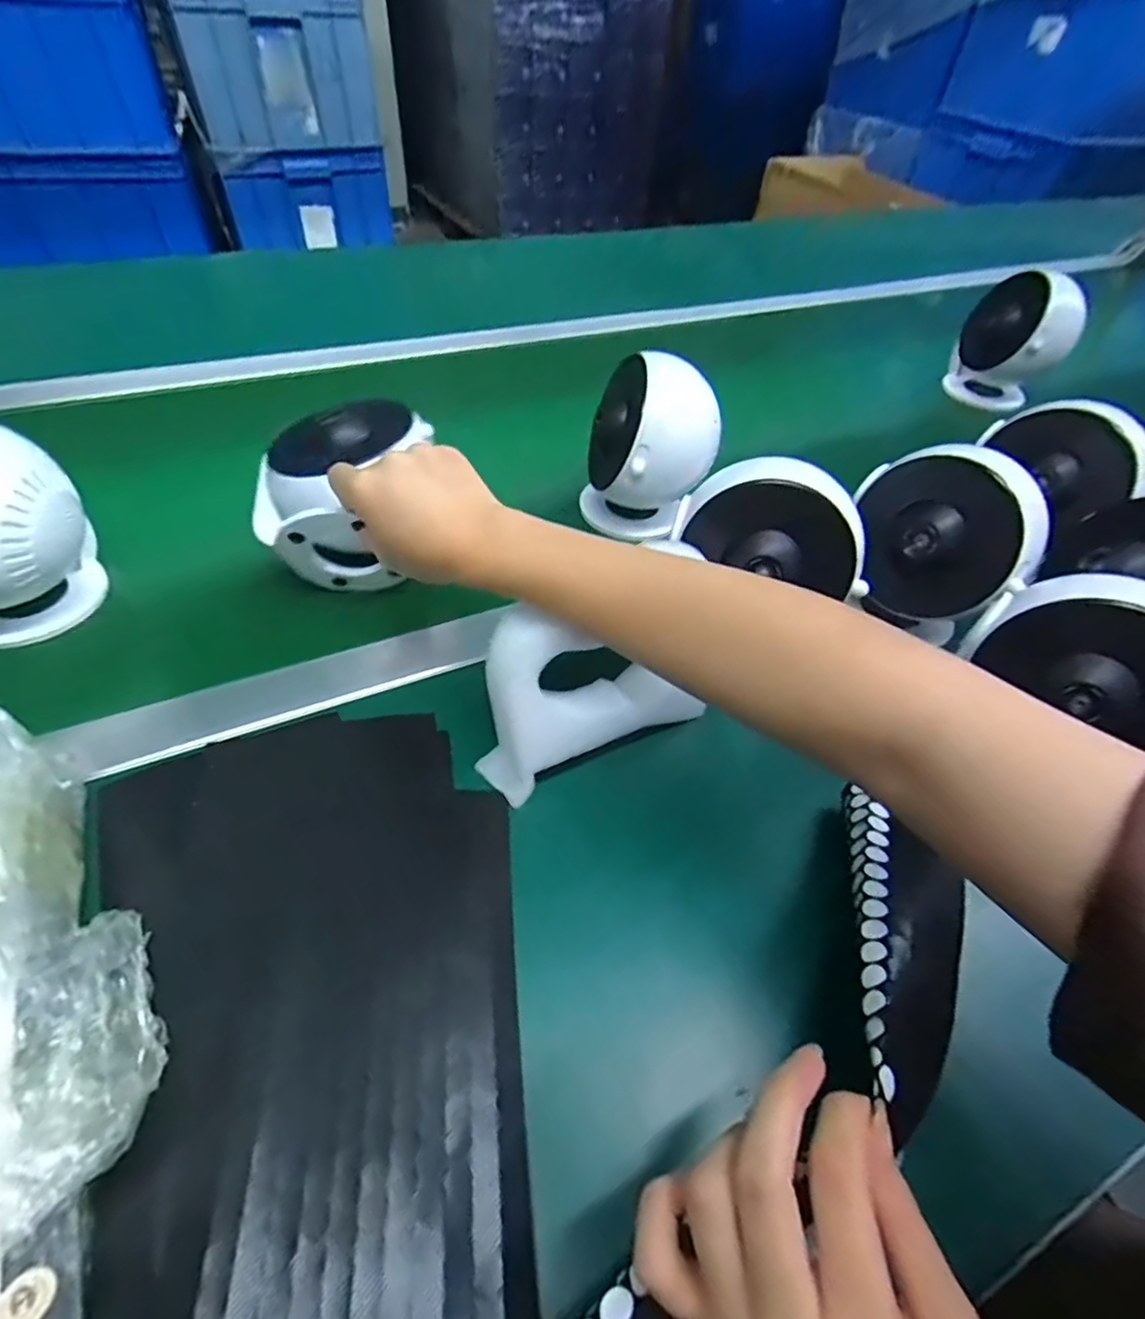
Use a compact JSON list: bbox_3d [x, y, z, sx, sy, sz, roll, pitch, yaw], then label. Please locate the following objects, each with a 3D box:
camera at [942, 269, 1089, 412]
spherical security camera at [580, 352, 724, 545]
[{"bbox_3d":[0.469,-0.334,0.662,0.104,0.129,0.090,27,52,18],"label":"camera"},{"bbox_3d":[0.056,-0.157,0.464,0.077,0.123,0.079,2,49,-3],"label":"spherical security camera"}]

